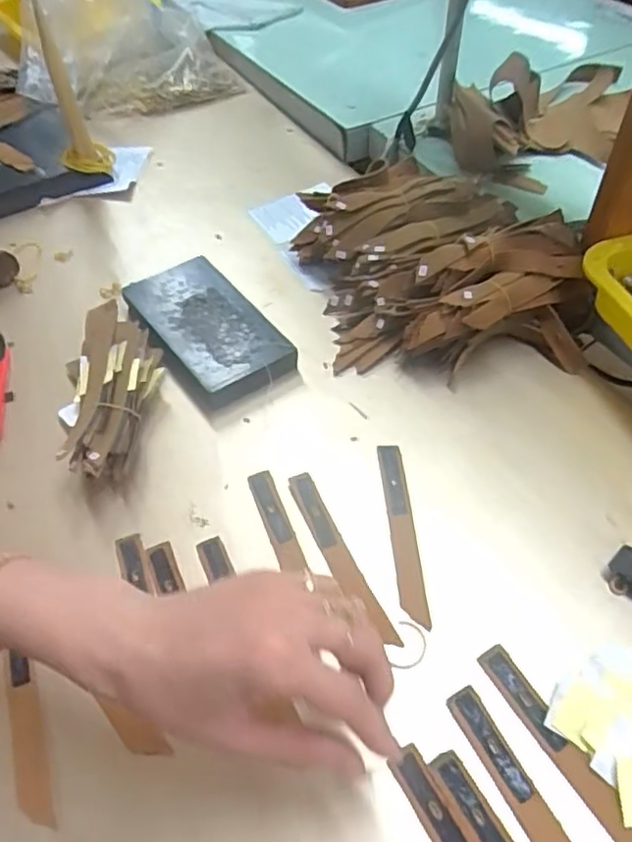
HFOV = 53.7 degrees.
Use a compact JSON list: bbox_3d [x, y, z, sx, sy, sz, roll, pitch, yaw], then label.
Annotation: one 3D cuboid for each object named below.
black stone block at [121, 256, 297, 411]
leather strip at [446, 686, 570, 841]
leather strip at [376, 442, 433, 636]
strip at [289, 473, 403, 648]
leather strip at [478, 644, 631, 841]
[{"bbox_3d":[-0.092,-0.077,0.518,0.082,0.023,0.158,-30,55,-20],"label":"black stone block"},{"bbox_3d":[0.106,0.190,0.300,0.016,0.004,0.126,-24,53,-16],"label":"leather strip"},{"bbox_3d":[0.056,0.070,0.407,0.017,0.005,0.129,-4,51,0],"label":"leather strip"},{"bbox_3d":[0.014,0.084,0.394,0.016,0.004,0.128,-22,53,-14],"label":"strip"},{"bbox_3d":[0.129,0.172,0.315,0.016,0.005,0.126,-26,54,-18],"label":"leather strip"}]

